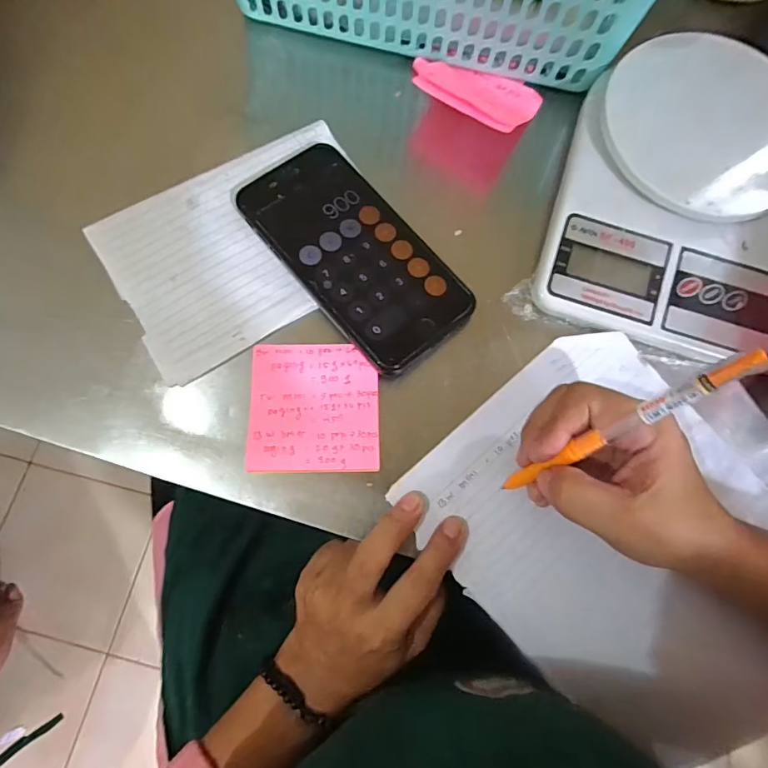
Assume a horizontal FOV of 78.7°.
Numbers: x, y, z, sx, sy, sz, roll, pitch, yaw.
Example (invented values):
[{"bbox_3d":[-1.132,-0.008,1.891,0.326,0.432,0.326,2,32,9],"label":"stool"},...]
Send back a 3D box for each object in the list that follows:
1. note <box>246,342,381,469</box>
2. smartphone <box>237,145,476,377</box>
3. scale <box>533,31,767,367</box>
[{"bbox_3d":[-0.041,0.012,0.277,0.074,0.010,0.077,0,76,-2],"label":"note"},{"bbox_3d":[-0.020,-0.085,0.300,0.077,0.011,0.161,-37,80,-10],"label":"smartphone"},{"bbox_3d":[0.194,-0.126,0.304,0.153,0.036,0.208,17,76,3],"label":"scale"}]

